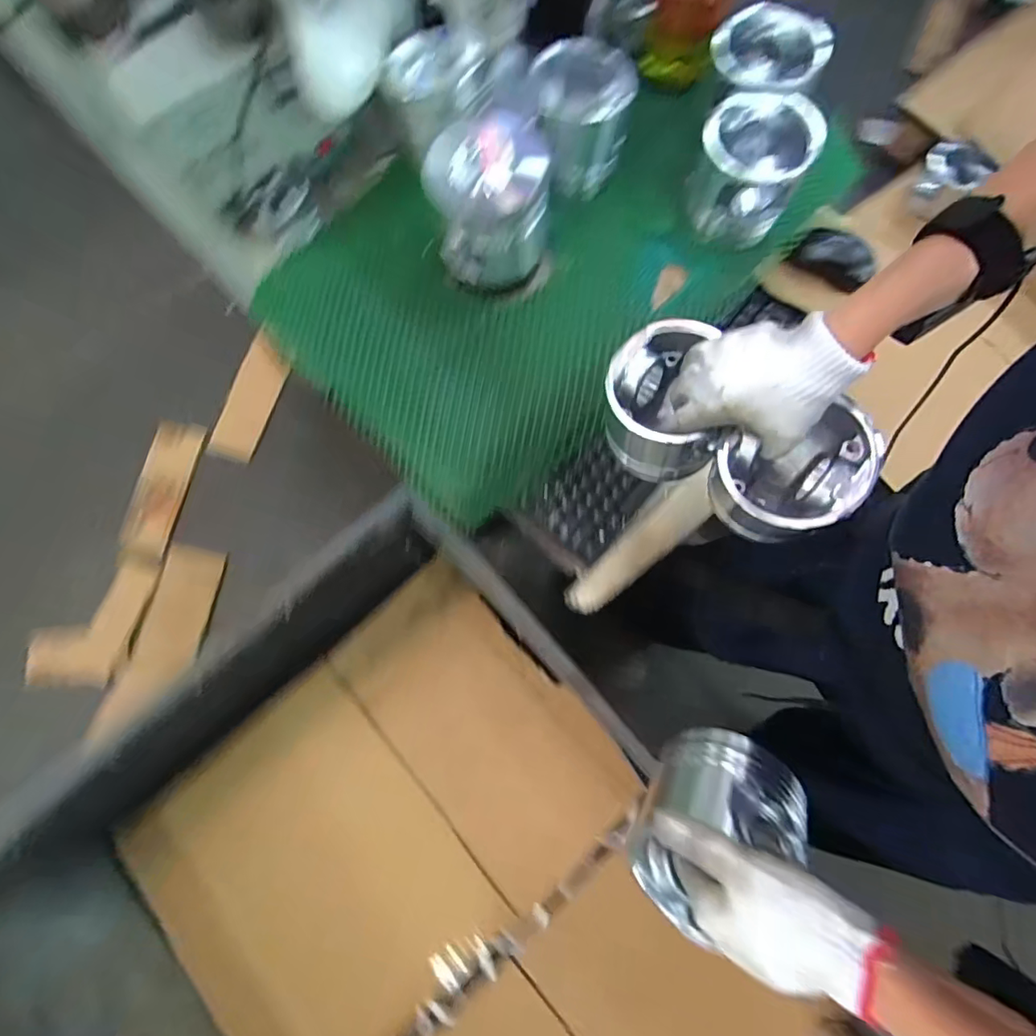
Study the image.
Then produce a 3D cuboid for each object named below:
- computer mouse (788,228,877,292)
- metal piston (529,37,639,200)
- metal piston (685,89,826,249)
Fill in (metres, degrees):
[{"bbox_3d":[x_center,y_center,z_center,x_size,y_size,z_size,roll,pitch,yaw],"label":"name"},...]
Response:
[{"bbox_3d":[0.395,-0.330,0.639,0.106,0.025,0.065,18,77,5],"label":"computer mouse"},{"bbox_3d":[0.071,-0.445,0.576,0.115,0.104,0.093,3,76,2],"label":"metal piston"},{"bbox_3d":[0.259,-0.390,0.576,0.108,0.103,0.110,13,77,4],"label":"metal piston"}]

